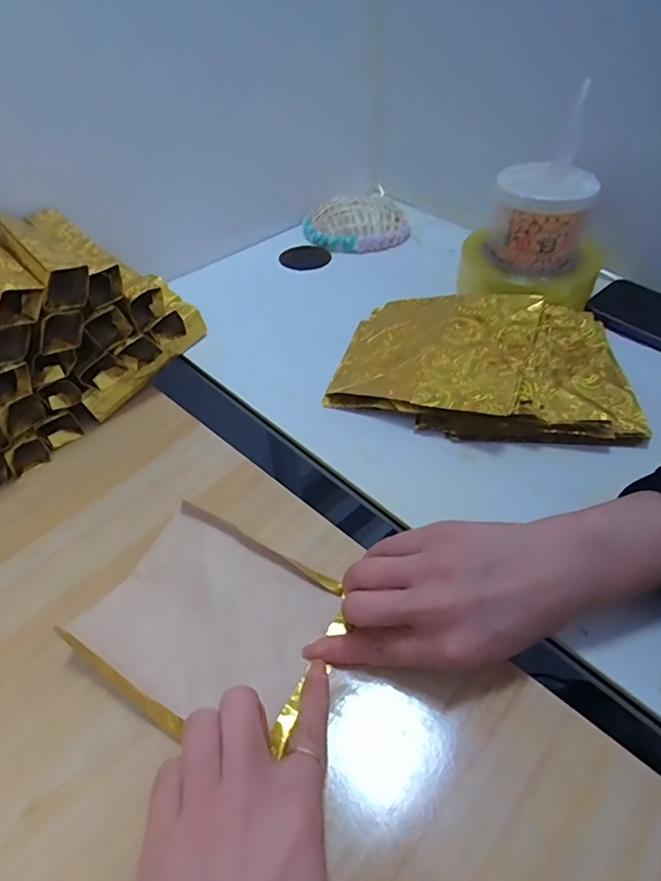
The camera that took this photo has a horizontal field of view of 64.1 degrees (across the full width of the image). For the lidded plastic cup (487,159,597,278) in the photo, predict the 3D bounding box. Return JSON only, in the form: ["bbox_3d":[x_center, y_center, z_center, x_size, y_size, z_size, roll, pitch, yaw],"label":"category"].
[{"bbox_3d":[0.196,-0.209,0.495,0.087,0.075,0.082,14,50,15],"label":"lidded plastic cup"}]

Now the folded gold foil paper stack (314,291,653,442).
[{"bbox_3d":[0.126,-0.069,0.443,0.235,0.037,0.165,7,48,11],"label":"folded gold foil paper stack"}]

